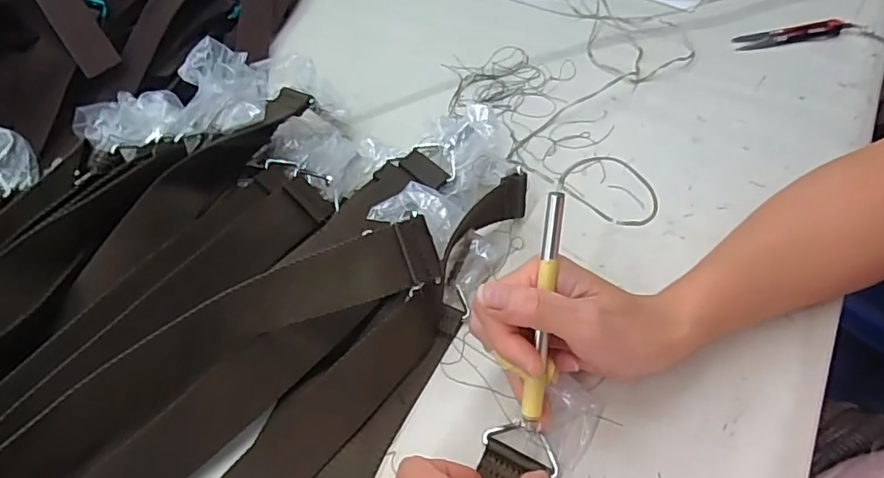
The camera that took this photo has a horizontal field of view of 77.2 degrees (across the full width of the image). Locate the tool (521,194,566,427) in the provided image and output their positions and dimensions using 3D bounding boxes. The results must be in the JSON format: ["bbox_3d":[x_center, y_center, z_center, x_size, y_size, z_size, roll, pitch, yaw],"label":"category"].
[{"bbox_3d":[0.057,0.036,0.299,0.015,0.011,0.122,7,93,7],"label":"tool"}]

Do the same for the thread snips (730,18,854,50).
[{"bbox_3d":[0.354,-0.207,0.560,0.113,0.011,0.021,-8,54,-4],"label":"thread snips"}]

